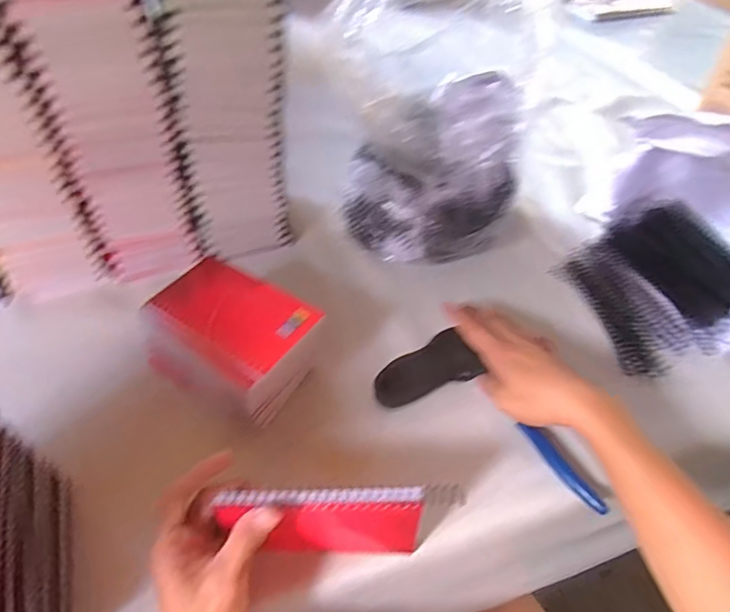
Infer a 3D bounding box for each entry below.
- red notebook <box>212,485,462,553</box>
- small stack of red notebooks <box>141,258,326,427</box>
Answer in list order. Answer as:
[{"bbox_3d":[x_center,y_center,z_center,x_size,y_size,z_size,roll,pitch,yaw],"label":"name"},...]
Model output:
[{"bbox_3d":[-0.016,0.142,0.344,0.148,0.071,0.019,0,49,-3],"label":"red notebook"},{"bbox_3d":[-0.113,0.031,0.456,0.134,0.080,0.097,29,53,21],"label":"small stack of red notebooks"}]

